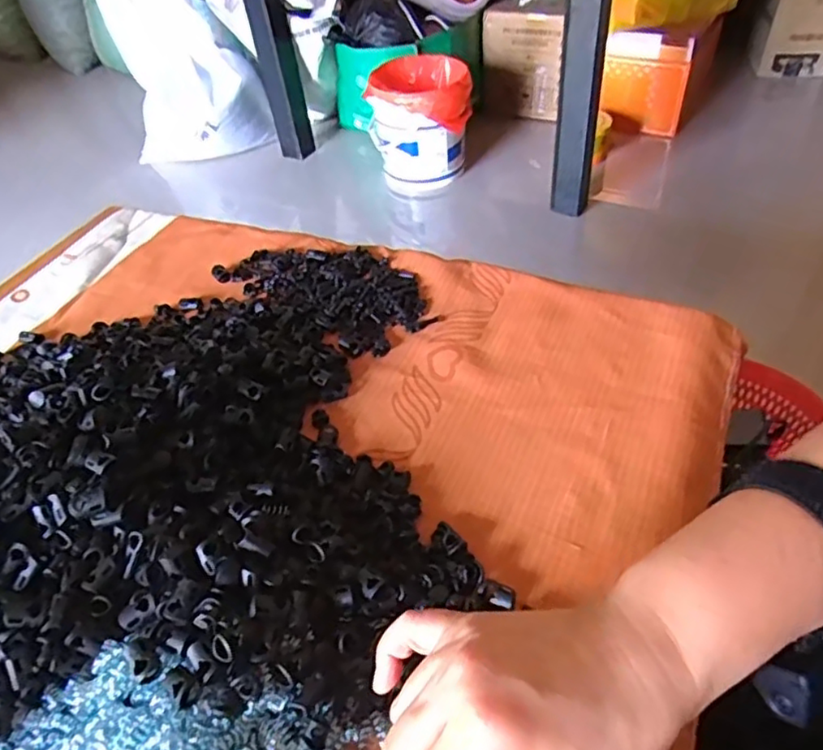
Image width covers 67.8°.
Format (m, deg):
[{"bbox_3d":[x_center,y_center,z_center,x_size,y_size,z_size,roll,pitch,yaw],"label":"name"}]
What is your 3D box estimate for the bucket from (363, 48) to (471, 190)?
[{"bbox_3d":[0.026,-0.672,1.666,0.265,0.285,0.233,-3,46,4],"label":"bucket"}]

